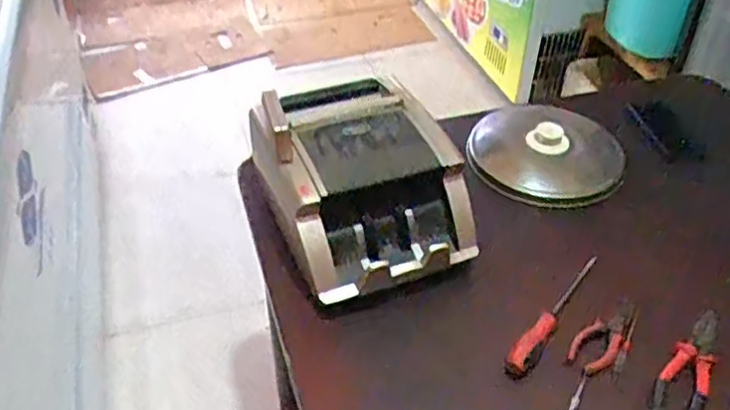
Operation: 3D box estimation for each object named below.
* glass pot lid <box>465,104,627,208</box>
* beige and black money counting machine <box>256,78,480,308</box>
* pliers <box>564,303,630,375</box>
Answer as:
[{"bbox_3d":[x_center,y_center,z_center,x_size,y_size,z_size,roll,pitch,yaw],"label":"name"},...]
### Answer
[{"bbox_3d":[0.311,-0.110,1.166,0.260,0.082,0.263,1,41,-1],"label":"glass pot lid"},{"bbox_3d":[0.012,-0.045,0.963,0.287,0.170,0.288,-18,44,-20],"label":"beige and black money counting machine"},{"bbox_3d":[0.305,0.166,0.864,0.050,0.024,0.117,28,48,28],"label":"pliers"}]

